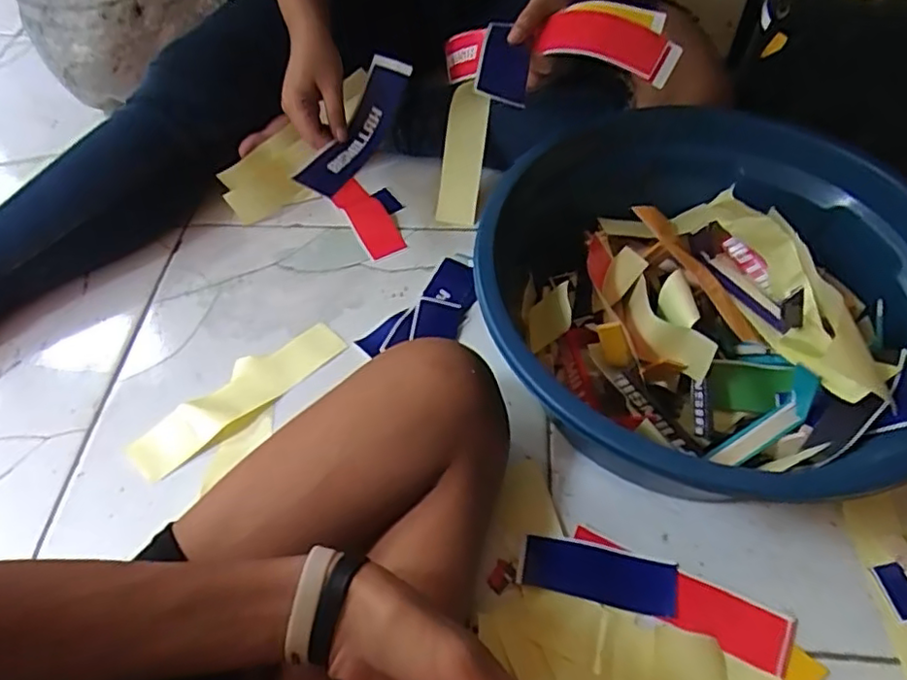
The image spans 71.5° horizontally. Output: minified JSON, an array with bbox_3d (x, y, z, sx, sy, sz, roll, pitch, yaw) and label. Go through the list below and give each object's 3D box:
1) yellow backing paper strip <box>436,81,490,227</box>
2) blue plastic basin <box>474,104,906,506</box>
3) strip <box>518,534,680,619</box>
[{"bbox_3d":[0.010,-0.193,0.666,0.043,0.139,0.022,8,20,2],"label":"yellow backing paper strip"},{"bbox_3d":[0.200,-0.034,0.510,0.331,0.133,0.350,-1,54,2],"label":"blue plastic basin"},{"bbox_3d":[0.106,0.172,0.462,0.111,0.007,0.043,9,55,9],"label":"strip"}]

